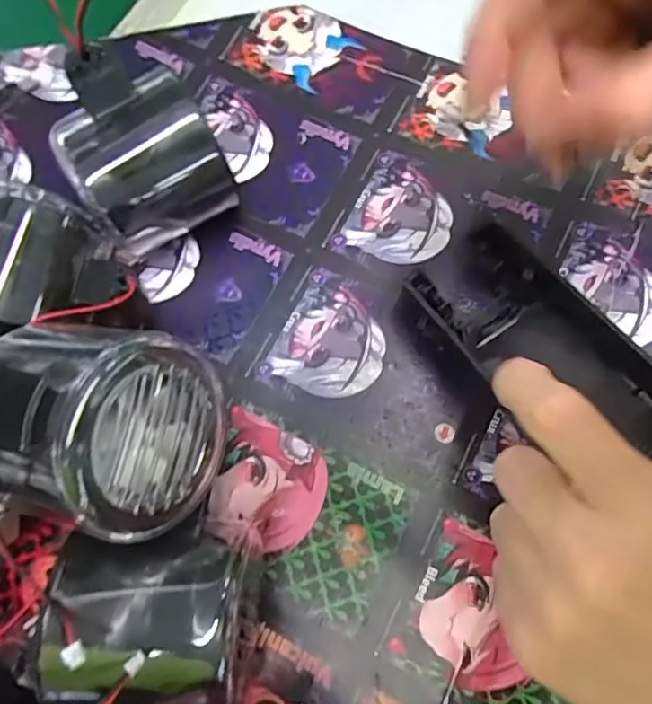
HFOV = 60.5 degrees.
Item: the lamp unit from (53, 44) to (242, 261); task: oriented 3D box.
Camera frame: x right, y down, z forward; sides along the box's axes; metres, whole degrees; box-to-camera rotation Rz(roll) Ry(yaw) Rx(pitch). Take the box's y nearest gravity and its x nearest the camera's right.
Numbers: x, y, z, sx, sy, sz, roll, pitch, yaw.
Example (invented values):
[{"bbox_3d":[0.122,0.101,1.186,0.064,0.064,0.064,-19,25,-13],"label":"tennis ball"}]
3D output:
[{"bbox_3d":[-0.071,-0.074,0.224,0.054,0.063,0.052,-31,73,-8],"label":"lamp unit"}]

